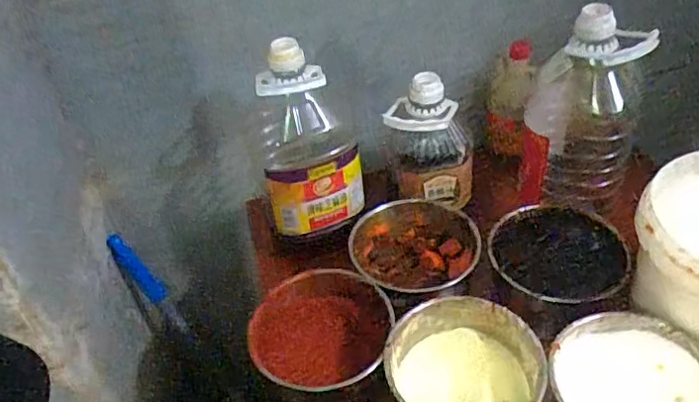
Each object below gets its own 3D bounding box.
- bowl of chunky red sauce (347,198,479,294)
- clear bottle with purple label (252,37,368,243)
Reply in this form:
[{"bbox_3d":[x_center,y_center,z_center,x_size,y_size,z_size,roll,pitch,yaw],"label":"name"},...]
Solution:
[{"bbox_3d":[0.097,0.082,0.813,0.174,0.079,0.168,-14,41,-8],"label":"bowl of chunky red sauce"},{"bbox_3d":[-0.064,-0.100,0.840,0.133,0.252,0.151,-11,41,-5],"label":"clear bottle with purple label"}]

